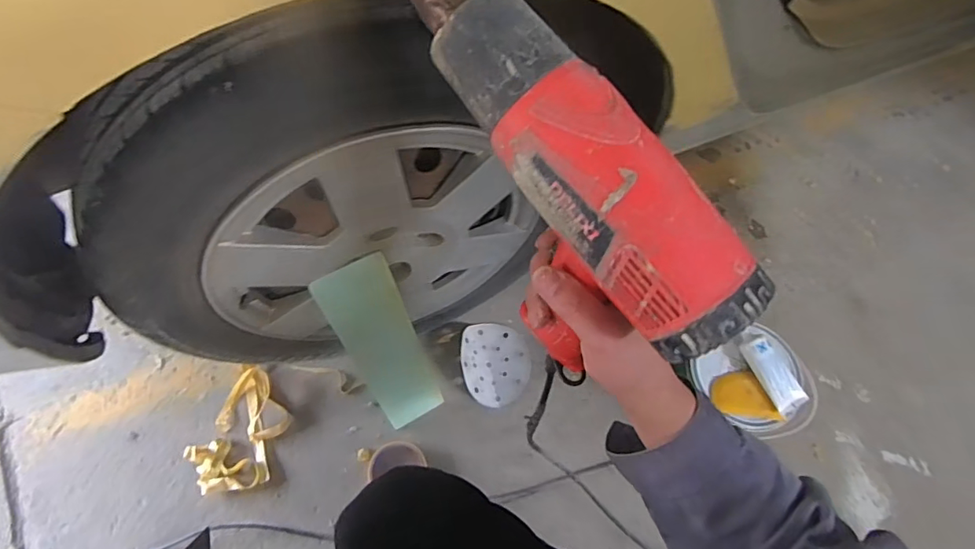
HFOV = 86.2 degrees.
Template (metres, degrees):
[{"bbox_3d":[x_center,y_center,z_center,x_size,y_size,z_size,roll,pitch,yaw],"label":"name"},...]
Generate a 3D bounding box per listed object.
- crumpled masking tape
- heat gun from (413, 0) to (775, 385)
[{"bbox_3d":[-0.388,0.253,0.835,0.128,0.020,0.190,18,67,7],"label":"crumpled masking tape"},{"bbox_3d":[0.033,-0.056,0.320,0.065,0.161,0.245,-36,94,-16],"label":"heat gun"}]

